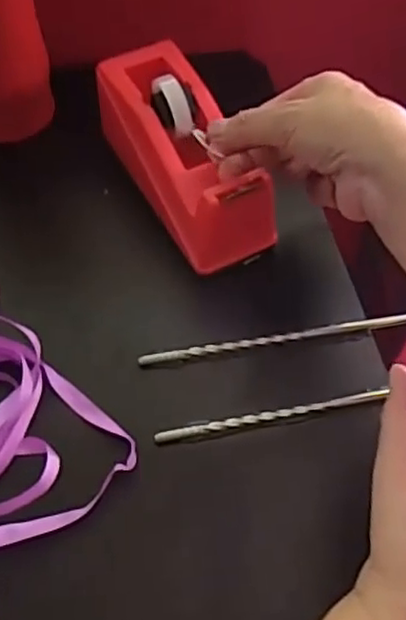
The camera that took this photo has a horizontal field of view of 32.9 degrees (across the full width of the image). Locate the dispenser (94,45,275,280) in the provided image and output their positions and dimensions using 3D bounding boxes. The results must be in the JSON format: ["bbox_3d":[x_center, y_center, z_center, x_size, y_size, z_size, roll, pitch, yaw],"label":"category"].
[{"bbox_3d":[-0.013,-0.105,0.448,0.060,0.060,0.160,-25,71,-17],"label":"dispenser"}]

